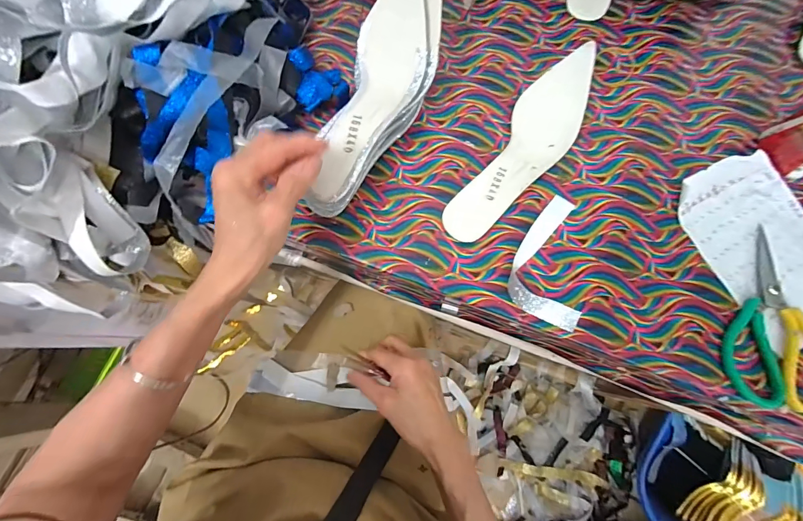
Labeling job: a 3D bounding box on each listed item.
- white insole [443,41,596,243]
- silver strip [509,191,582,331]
[{"bbox_3d":[0.141,-0.126,0.400,0.074,0.051,0.244,33,78,8],"label":"white insole"},{"bbox_3d":[0.153,-0.002,0.387,0.072,0.011,0.145,4,76,1],"label":"silver strip"}]

